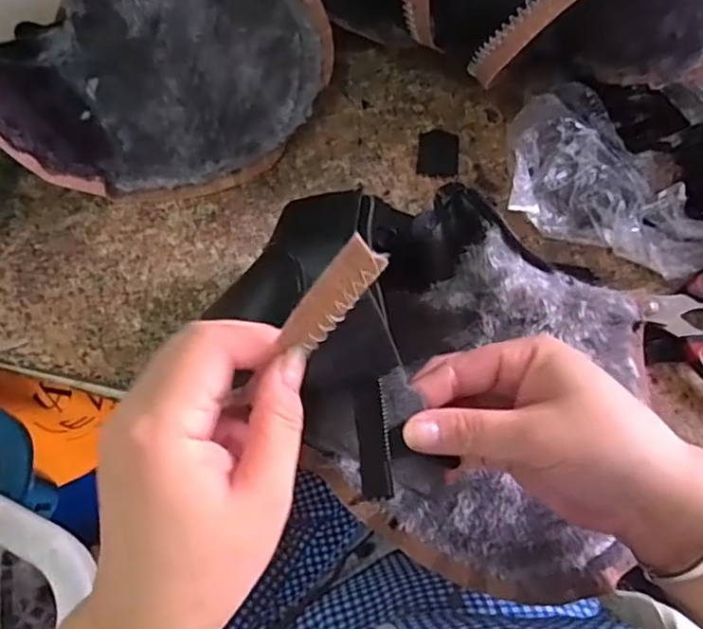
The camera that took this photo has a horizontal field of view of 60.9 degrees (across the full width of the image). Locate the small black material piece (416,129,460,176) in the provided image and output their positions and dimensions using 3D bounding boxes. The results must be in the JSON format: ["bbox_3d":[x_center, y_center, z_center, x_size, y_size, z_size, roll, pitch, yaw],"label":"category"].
[{"bbox_3d":[0.061,-0.114,0.417,0.028,0.004,0.038,4,71,2],"label":"small black material piece"}]

